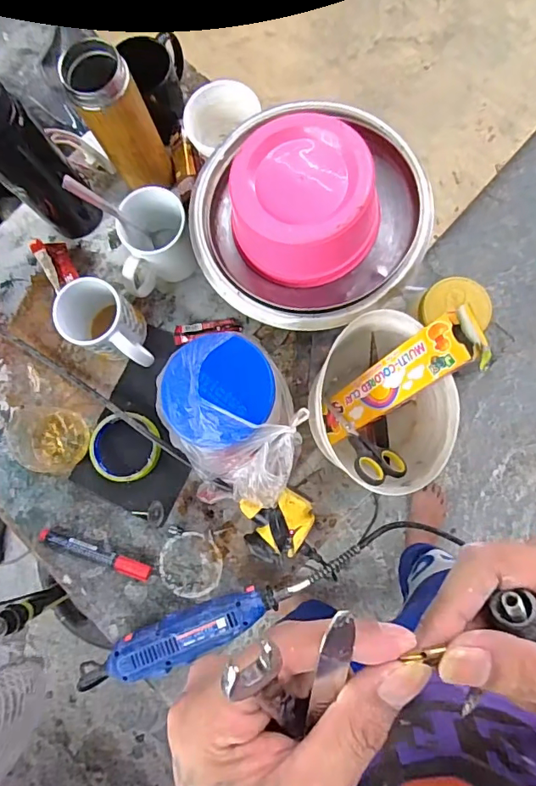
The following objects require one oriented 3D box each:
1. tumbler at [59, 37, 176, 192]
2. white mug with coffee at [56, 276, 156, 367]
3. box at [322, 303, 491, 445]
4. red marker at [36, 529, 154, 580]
[{"bbox_3d":[-0.164,-0.304,0.564,0.065,0.191,0.060,-1,83,6],"label":"tumbler"},{"bbox_3d":[-0.188,-0.082,0.599,0.113,0.090,0.080,25,85,8],"label":"white mug with coffee"},{"bbox_3d":[0.126,-0.009,0.501,0.017,0.215,0.053,-23,78,-39],"label":"box"},{"bbox_3d":[-0.216,0.199,0.605,0.147,0.016,0.022,18,84,7],"label":"red marker"}]

